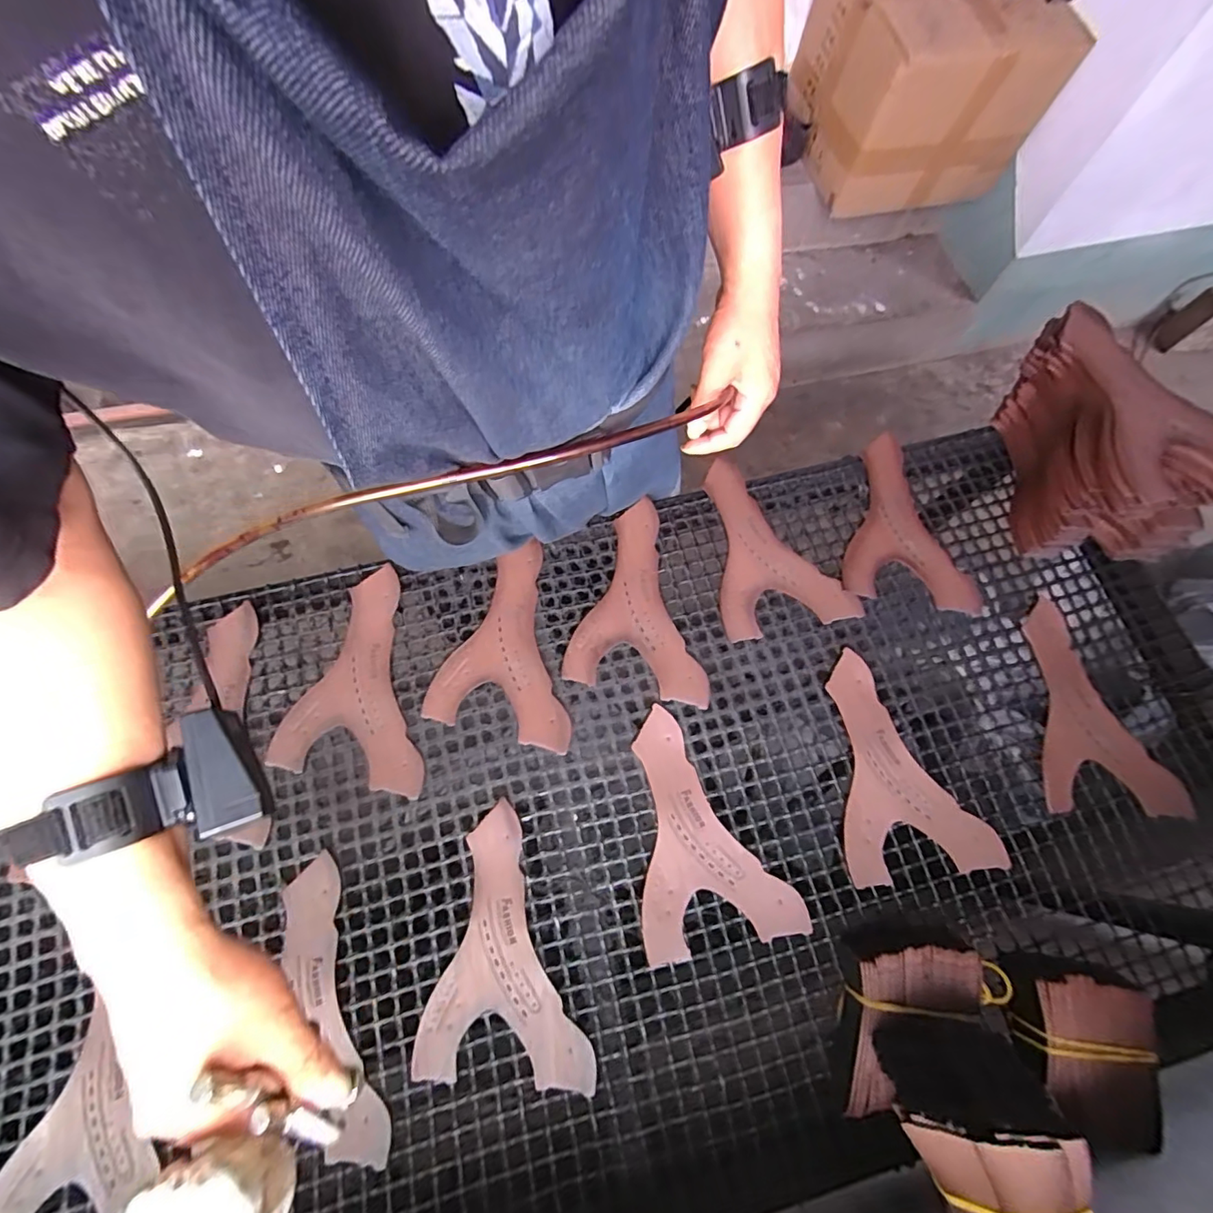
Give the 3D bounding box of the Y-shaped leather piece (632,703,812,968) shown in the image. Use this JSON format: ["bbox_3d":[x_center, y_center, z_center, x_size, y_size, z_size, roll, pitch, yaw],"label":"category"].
[{"bbox_3d":[0.086,0.195,0.484,0.136,0.008,0.201,-10,71,-4],"label":"Y-shaped leather piece"}]

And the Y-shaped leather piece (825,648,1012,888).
[{"bbox_3d":[0.275,0.144,0.506,0.136,0.008,0.200,-7,71,-3],"label":"Y-shaped leather piece"}]

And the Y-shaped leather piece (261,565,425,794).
[{"bbox_3d":[-0.244,0.070,0.521,0.132,0.011,0.212,-2,71,-2],"label":"Y-shaped leather piece"}]

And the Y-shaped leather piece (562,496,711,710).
[{"bbox_3d":[0.046,-0.009,0.552,0.137,0.008,0.199,11,71,3],"label":"Y-shaped leather piece"}]

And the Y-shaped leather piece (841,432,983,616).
[{"bbox_3d":[0.335,-0.096,0.589,0.139,0.007,0.200,11,71,3],"label":"Y-shaped leather piece"}]

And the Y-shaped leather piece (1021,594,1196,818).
[{"bbox_3d":[0.475,0.095,0.527,0.128,0.009,0.204,2,72,1],"label":"Y-shaped leather piece"}]

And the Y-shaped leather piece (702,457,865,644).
[{"bbox_3d":[0.171,-0.069,0.573,0.136,0.010,0.196,-11,71,-5],"label":"Y-shaped leather piece"}]

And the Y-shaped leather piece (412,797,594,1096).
[{"bbox_3d":[-0.076,0.279,0.452,0.135,0.006,0.199,3,72,1],"label":"Y-shaped leather piece"}]

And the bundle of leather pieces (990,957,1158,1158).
[{"bbox_3d":[0.367,0.347,0.421,0.096,0.057,0.113,9,71,2],"label":"bundle of leather pieces"}]

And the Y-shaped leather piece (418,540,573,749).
[{"bbox_3d":[-0.084,0.032,0.536,0.138,0.006,0.193,14,71,4],"label":"Y-shaped leather piece"}]

